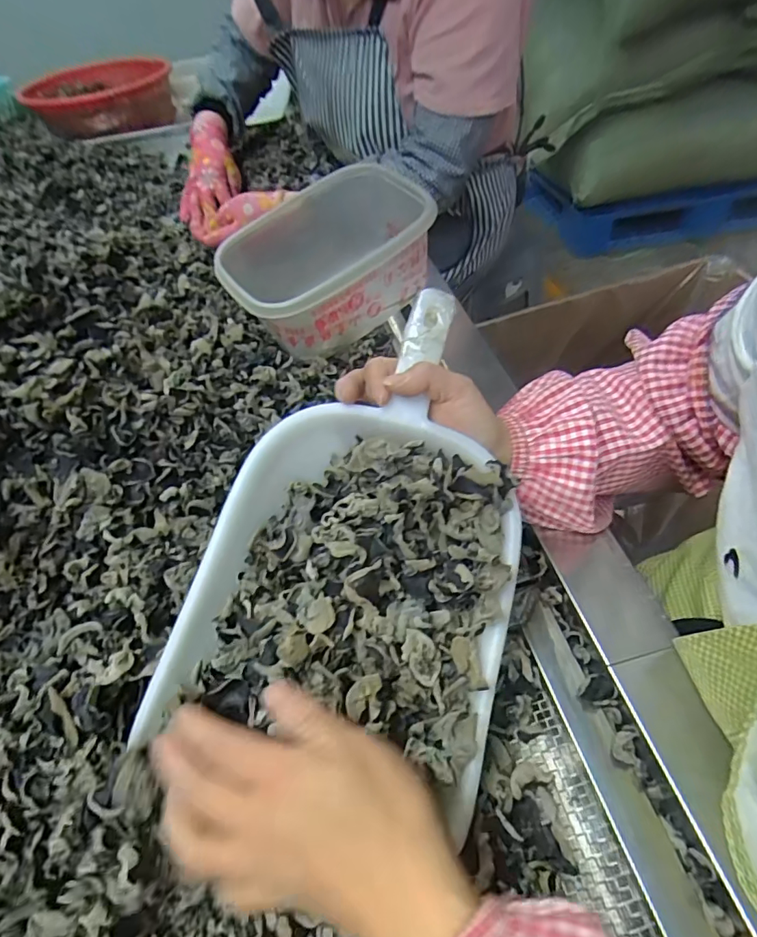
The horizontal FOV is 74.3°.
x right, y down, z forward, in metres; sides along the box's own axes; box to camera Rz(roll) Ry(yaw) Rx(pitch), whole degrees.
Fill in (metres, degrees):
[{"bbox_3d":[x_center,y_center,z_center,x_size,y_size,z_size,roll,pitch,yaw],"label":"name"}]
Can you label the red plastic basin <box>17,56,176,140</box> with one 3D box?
[{"bbox_3d":[-0.626,-0.846,1.148,0.315,0.091,0.315,-2,51,3],"label":"red plastic basin"}]

